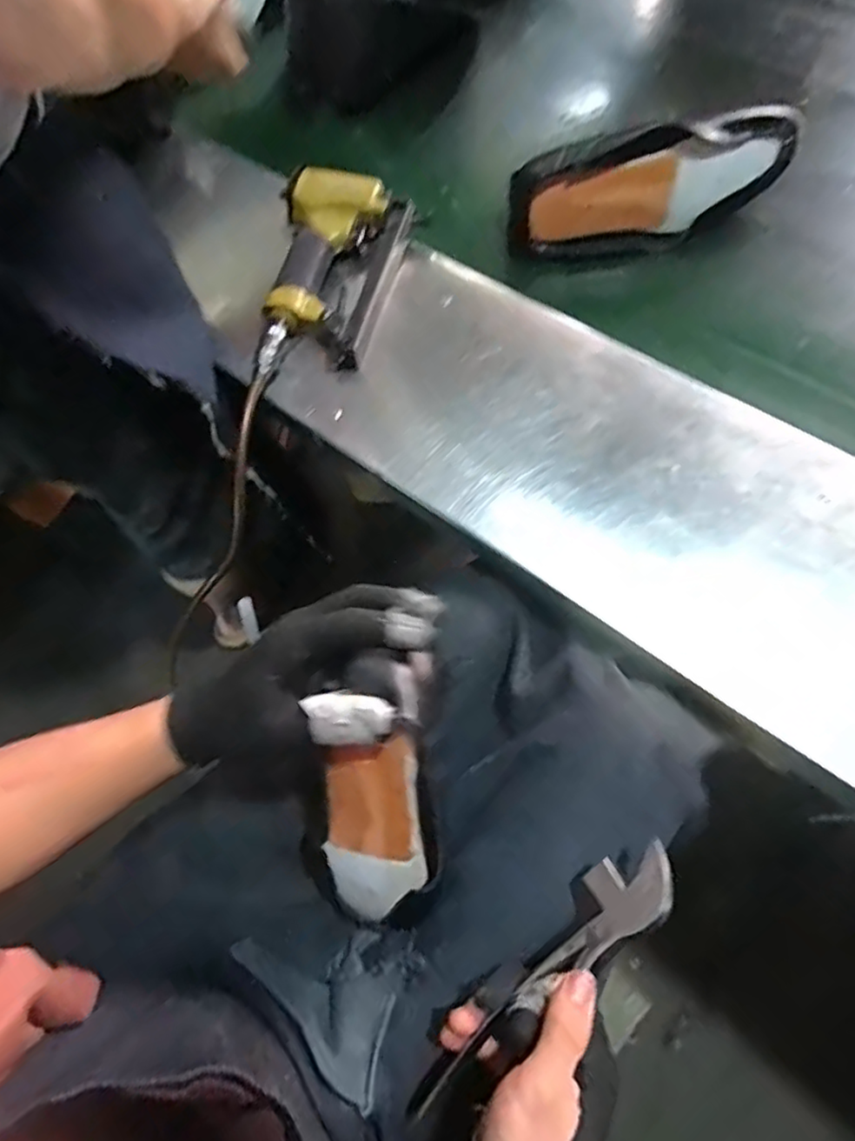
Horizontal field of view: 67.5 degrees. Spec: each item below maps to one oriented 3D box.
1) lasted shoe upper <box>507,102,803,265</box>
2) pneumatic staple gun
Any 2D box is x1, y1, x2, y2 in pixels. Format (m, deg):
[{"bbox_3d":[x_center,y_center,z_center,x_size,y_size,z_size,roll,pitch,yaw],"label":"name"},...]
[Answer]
[{"bbox_3d":[0.216,-0.371,0.620,0.269,0.095,0.086,-5,67,5],"label":"lasted shoe upper"},{"bbox_3d":[-0.097,-0.290,0.602,0.122,0.047,0.185,14,70,13],"label":"pneumatic staple gun"}]

